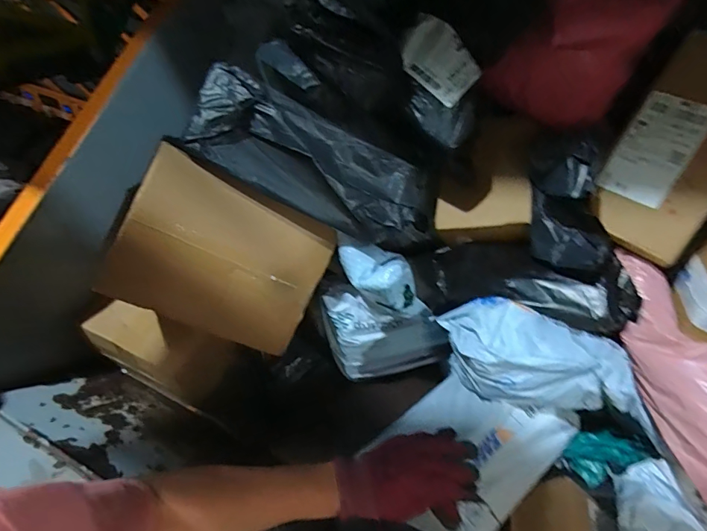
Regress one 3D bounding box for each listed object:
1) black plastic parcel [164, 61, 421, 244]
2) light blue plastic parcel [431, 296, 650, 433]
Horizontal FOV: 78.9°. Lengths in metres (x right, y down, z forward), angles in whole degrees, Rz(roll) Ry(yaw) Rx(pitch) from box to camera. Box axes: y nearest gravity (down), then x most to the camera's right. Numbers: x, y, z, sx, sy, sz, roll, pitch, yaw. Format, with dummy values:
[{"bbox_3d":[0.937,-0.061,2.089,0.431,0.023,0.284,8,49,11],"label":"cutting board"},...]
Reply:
[{"bbox_3d":[-0.060,-0.129,0.547,0.304,0.107,0.074,26,40,-10],"label":"black plastic parcel"},{"bbox_3d":[0.228,0.126,0.527,0.257,0.083,0.100,25,44,20],"label":"light blue plastic parcel"}]

